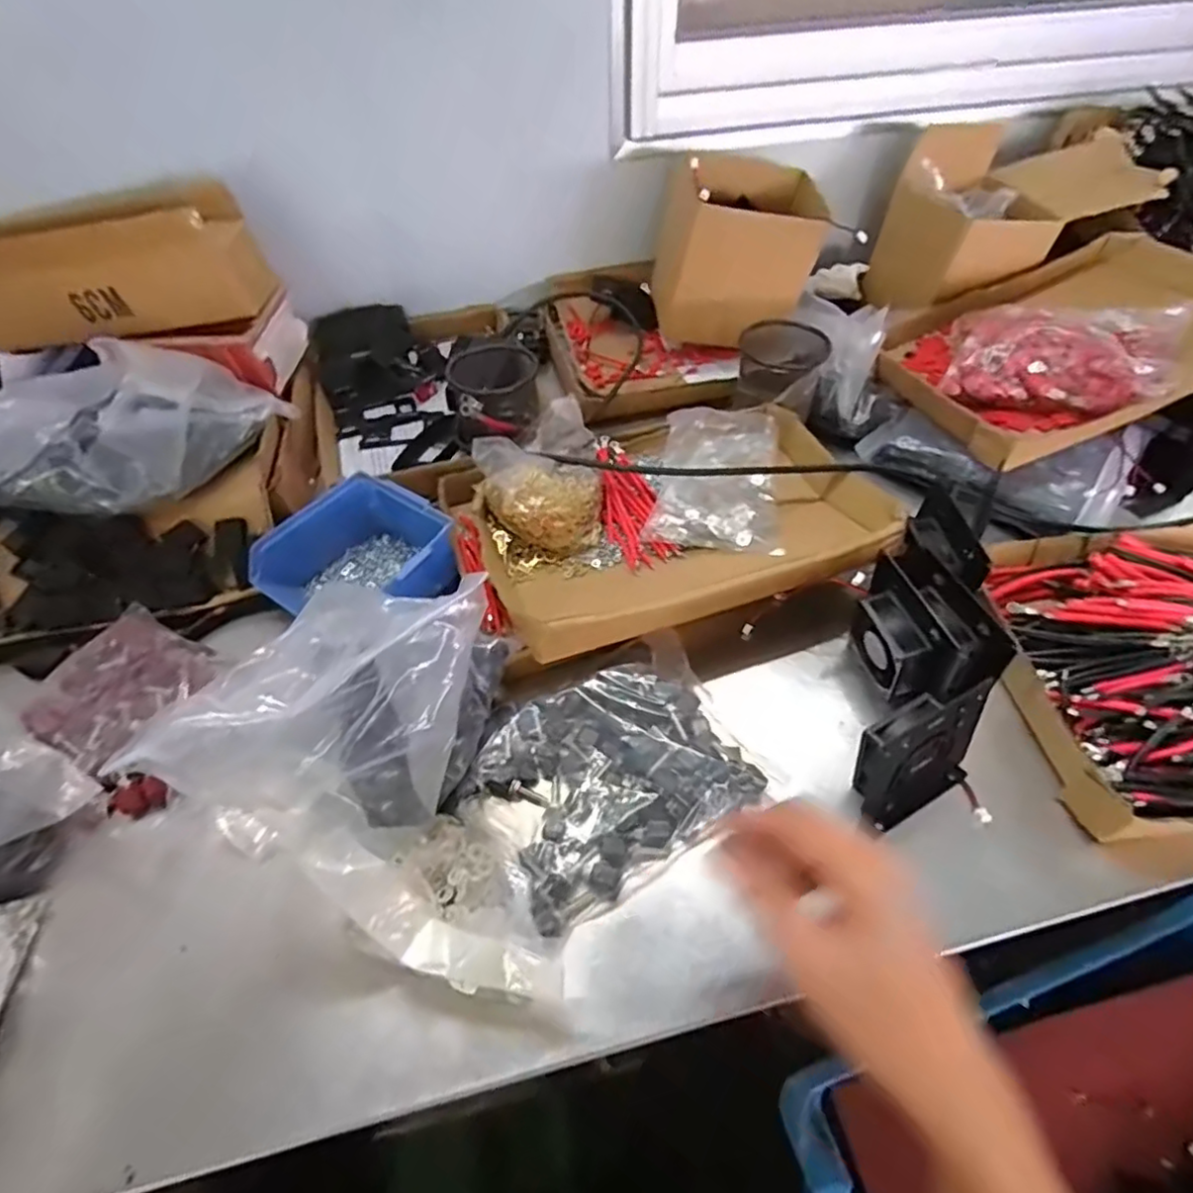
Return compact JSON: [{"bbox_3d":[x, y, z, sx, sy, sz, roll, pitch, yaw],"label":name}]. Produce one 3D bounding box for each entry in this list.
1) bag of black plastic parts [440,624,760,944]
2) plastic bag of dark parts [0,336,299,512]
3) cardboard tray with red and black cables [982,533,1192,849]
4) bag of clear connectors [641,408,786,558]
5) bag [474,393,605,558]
[{"bbox_3d":[0.007,0.116,0.433,0.185,0.035,0.146,-25,54,-18],"label":"bag of black plastic parts"},{"bbox_3d":[-0.414,-0.145,0.542,0.247,0.108,0.129,-13,51,-9],"label":"plastic bag of dark parts"},{"bbox_3d":[0.466,0.039,0.463,0.325,0.039,0.265,-4,51,-2],"label":"cardboard tray with red and black cables"},{"bbox_3d":[0.111,-0.112,0.574,0.110,0.040,0.161,6,51,7],"label":"bag of clear connectors"},{"bbox_3d":[-0.054,-0.111,0.582,0.112,0.055,0.147,-9,51,-5],"label":"bag"}]

